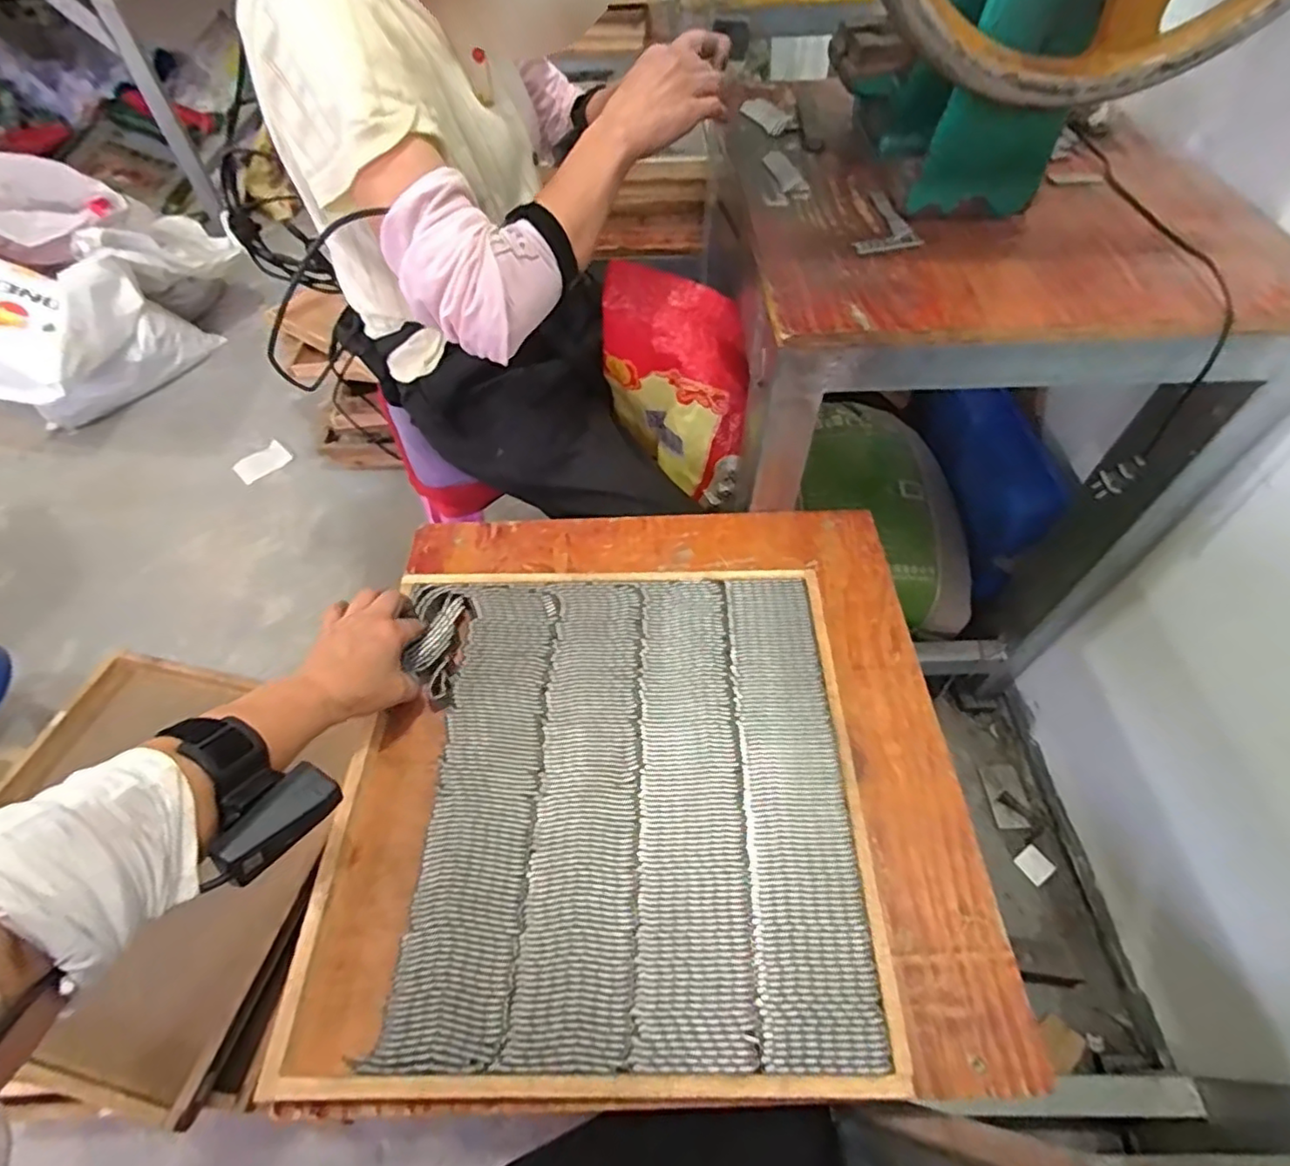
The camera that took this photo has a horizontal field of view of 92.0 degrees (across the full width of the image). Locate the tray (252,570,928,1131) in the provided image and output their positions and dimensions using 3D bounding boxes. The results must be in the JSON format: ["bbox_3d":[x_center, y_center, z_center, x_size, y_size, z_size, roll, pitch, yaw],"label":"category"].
[{"bbox_3d":[-0.034,0.159,0.497,0.390,0.030,0.397,-1,54,1],"label":"tray"}]

